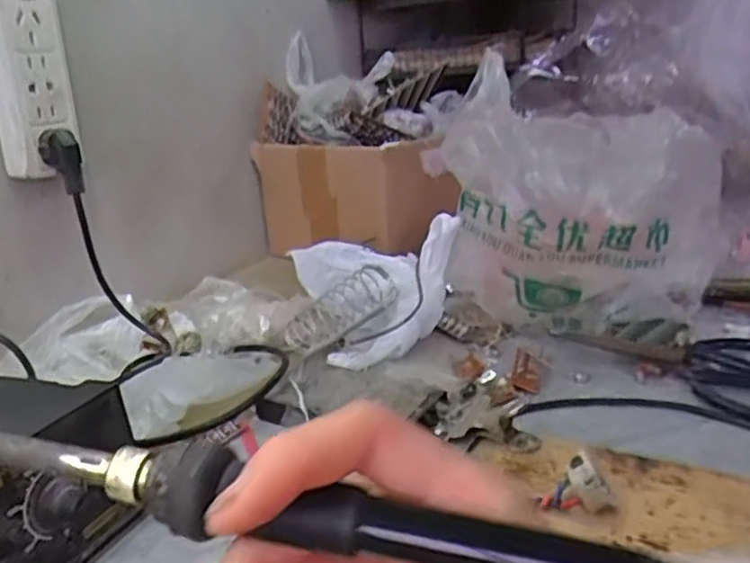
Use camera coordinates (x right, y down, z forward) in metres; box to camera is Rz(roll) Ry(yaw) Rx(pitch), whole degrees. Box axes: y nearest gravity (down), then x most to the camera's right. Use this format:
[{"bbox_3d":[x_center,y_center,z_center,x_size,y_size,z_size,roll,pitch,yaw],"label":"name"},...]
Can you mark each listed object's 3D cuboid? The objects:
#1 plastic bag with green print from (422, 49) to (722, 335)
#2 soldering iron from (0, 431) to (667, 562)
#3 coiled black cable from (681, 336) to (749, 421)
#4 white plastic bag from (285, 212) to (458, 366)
[{"bbox_3d":[0.165,-0.047,0.588,0.205,0.201,0.158,7,23,26],"label":"plastic bag with green print"},{"bbox_3d":[-0.004,0.055,0.164,0.209,0.016,0.017,9,22,9],"label":"soldering iron"},{"bbox_3d":[0.278,0.072,0.515,0.094,0.020,0.113,8,23,27],"label":"coiled black cable"},{"bbox_3d":[0.001,-0.001,0.605,0.116,0.096,0.104,-10,21,-17],"label":"white plastic bag"}]

